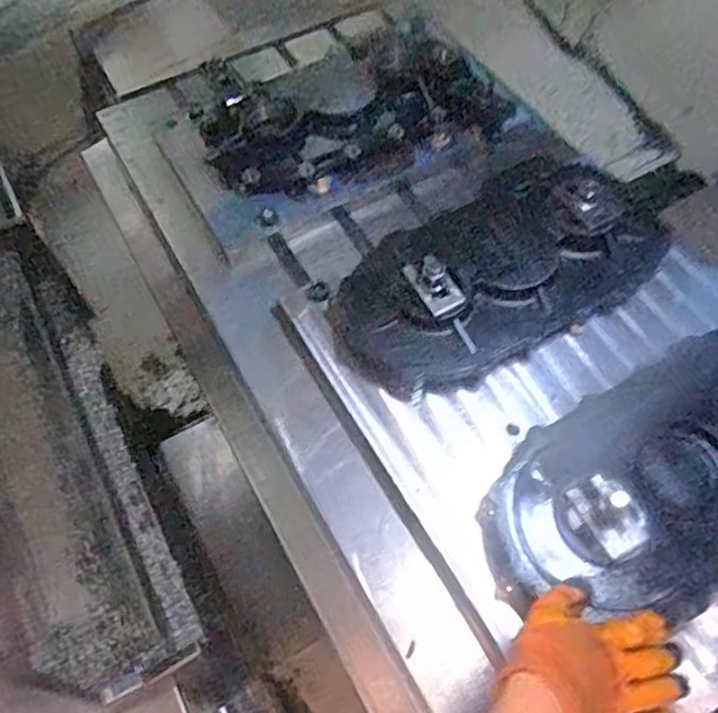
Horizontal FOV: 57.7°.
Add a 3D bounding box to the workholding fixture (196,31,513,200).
[{"bbox_3d":[-0.022,-0.352,0.935,0.398,0.070,0.234,-17,60,-8],"label":"workholding fixture"}]

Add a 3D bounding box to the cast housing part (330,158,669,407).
[{"bbox_3d":[0.163,-0.097,0.754,0.374,0.091,0.190,-25,62,-13],"label":"cast housing part"}]

